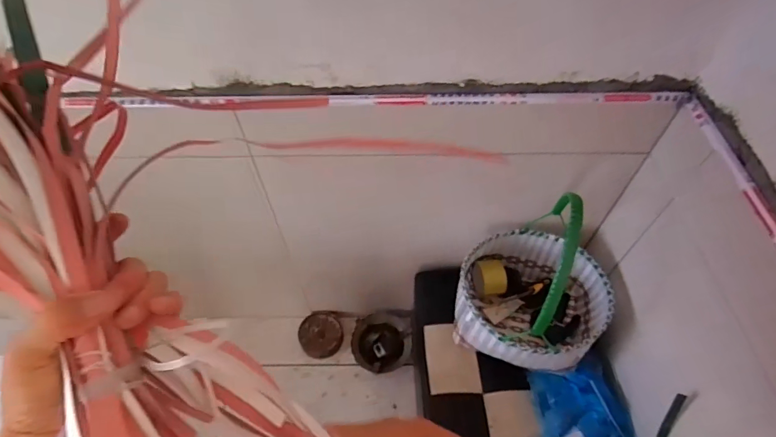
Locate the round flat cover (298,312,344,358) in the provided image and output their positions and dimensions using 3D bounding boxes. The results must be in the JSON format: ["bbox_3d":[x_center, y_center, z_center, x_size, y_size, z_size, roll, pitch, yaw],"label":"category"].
[{"bbox_3d":[-0.223,0.388,1.387,0.141,0.011,0.142,2,79,-10],"label":"round flat cover"}]

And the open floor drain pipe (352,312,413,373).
[{"bbox_3d":[-0.028,0.410,1.362,0.179,0.068,0.197,4,54,3],"label":"open floor drain pipe"}]

